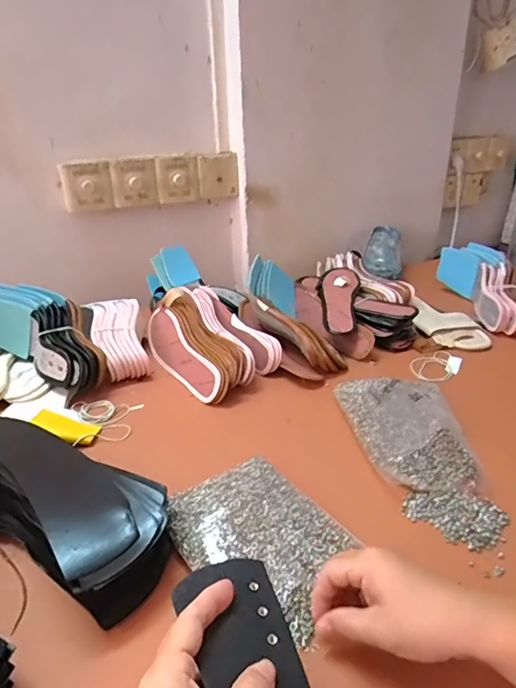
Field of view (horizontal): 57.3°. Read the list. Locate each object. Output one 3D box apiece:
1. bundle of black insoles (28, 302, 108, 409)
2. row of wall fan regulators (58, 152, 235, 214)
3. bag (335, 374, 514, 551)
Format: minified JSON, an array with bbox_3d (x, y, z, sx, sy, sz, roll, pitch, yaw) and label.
[{"bbox_3d":[-0.281,0.006,0.685,0.081,0.063,0.172,-16,45,-28],"label":"bundle of black insoles"},{"bbox_3d":[-0.207,-0.317,0.923,0.330,0.088,0.041,-11,28,-19],"label":"row of wall fan regulators"},{"bbox_3d":[0.178,0.109,0.529,0.133,0.042,0.249,-2,26,-2],"label":"bag"}]

